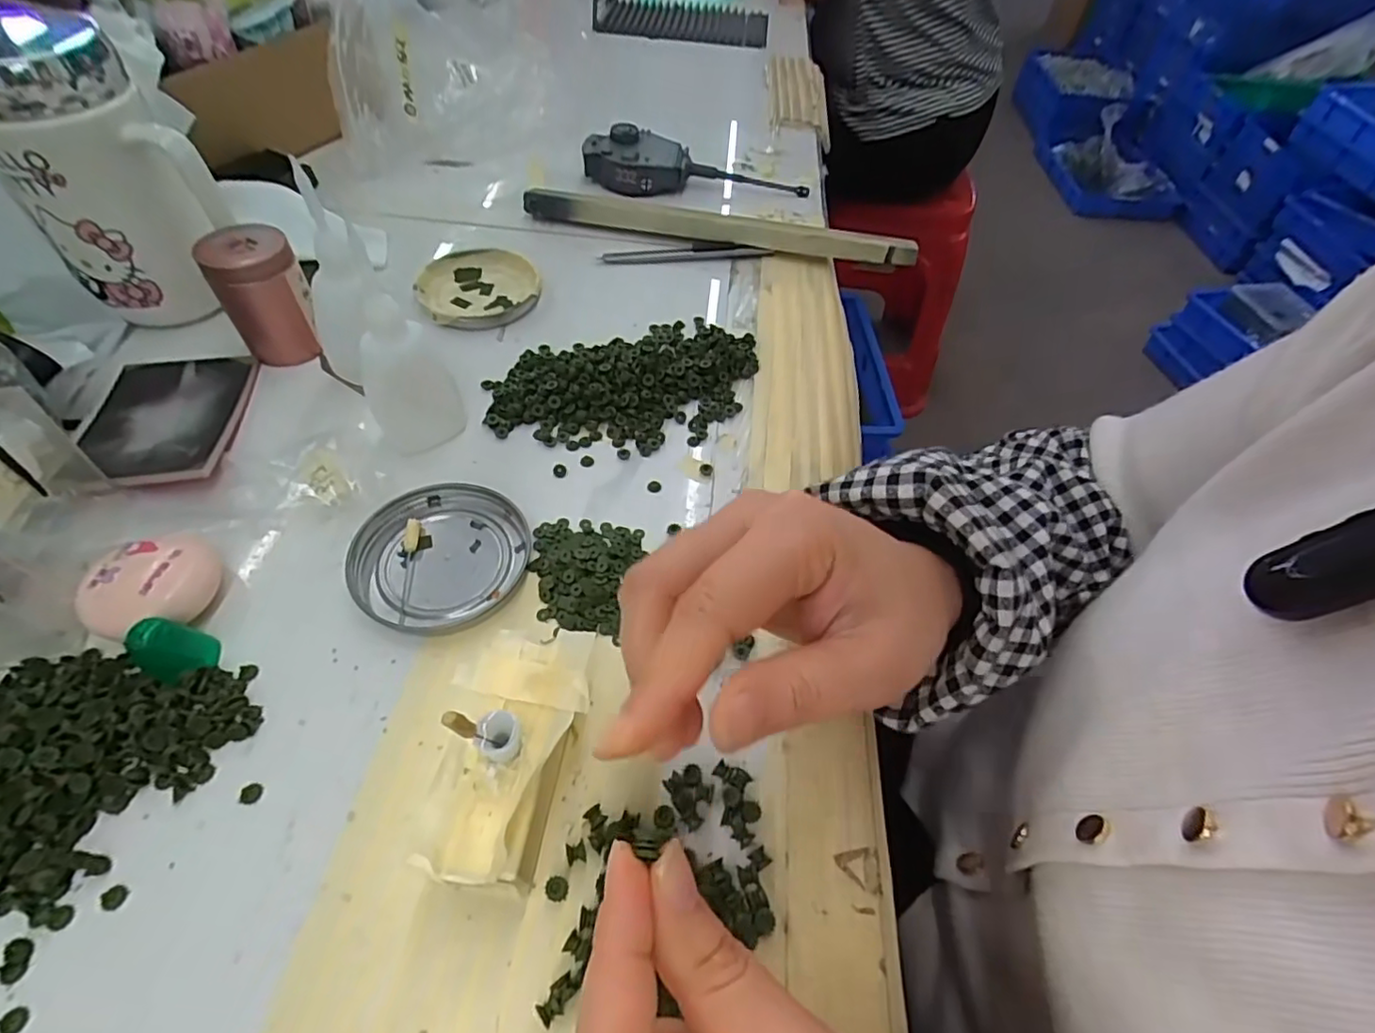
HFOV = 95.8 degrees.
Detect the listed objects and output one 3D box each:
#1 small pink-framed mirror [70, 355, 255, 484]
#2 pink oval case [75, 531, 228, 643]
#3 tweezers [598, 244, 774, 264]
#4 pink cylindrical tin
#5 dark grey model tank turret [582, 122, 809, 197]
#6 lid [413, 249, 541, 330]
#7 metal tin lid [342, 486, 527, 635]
[{"bbox_3d":[-0.280,-0.053,0.326,0.077,0.011,0.101,-7,54,-10],"label":"small pink-framed mirror"},{"bbox_3d":[-0.223,0.030,0.260,0.047,0.021,0.036,-22,58,-20],"label":"pink oval case"},{"bbox_3d":[-0.001,-0.198,0.466,0.126,0.010,0.014,-4,53,-8],"label":"tweezers"},{"bbox_3d":[-0.241,-0.127,0.353,0.042,0.062,0.042,2,53,-3],"label":"pink cylindrical tin"},{"bbox_3d":[0.008,-0.296,0.521,0.187,0.032,0.046,0,53,-5],"label":"dark grey model tank turret"},{"bbox_3d":[-0.142,-0.158,0.422,0.077,0.009,0.079,2,53,-3],"label":"lid"},{"bbox_3d":[-0.116,0.017,0.292,0.074,0.008,0.079,2,53,-3],"label":"metal tin lid"}]

